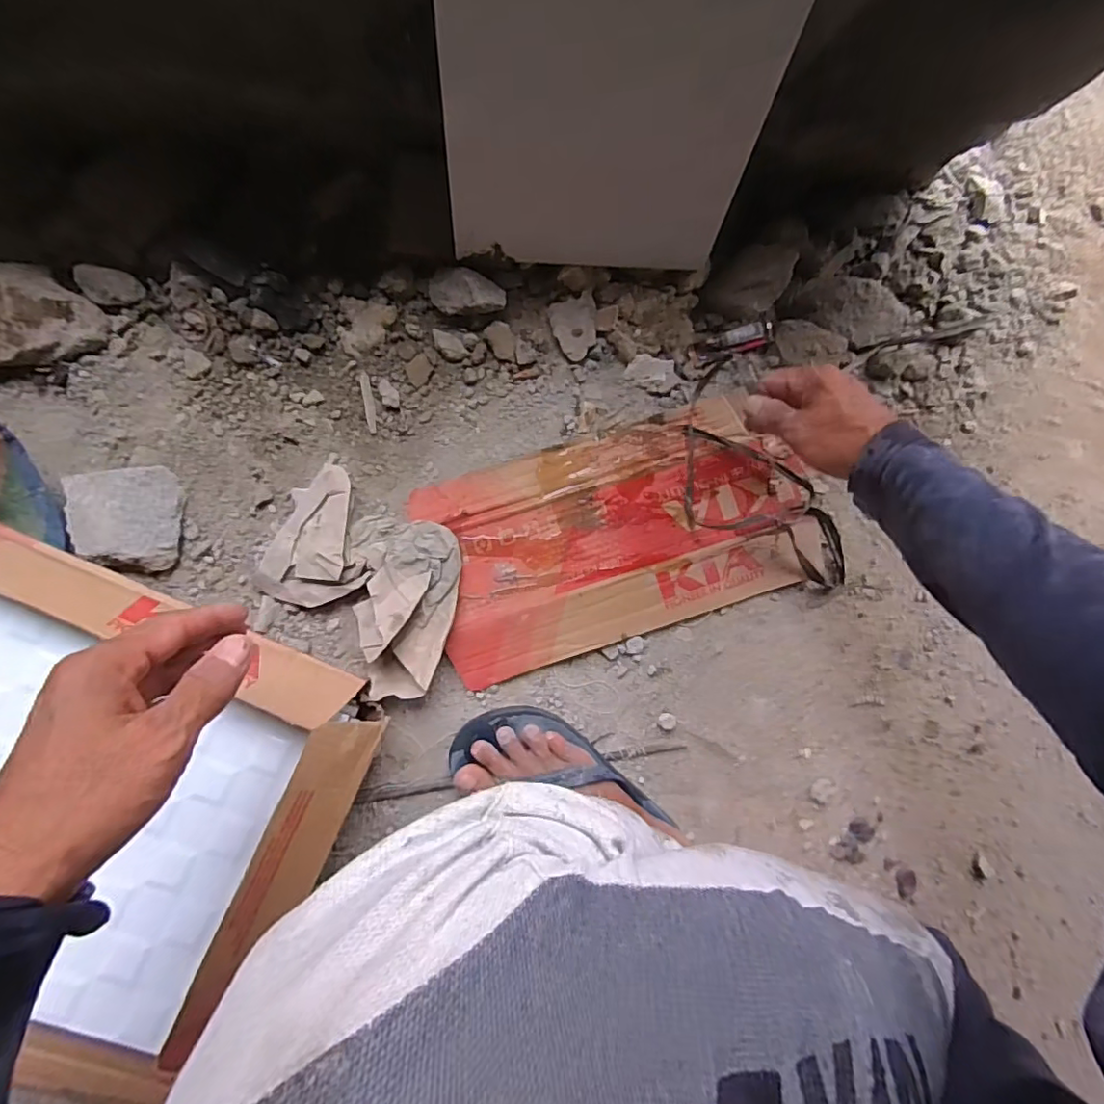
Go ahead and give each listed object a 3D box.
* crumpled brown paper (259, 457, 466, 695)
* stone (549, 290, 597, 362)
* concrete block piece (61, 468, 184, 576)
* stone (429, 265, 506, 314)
[{"bbox_3d":[-0.169,0.024,0.526,0.189,0.044,0.145,30,82,-5],"label":"crumpled brown paper"},{"bbox_3d":[0.026,-0.229,0.590,0.046,0.017,0.063,-12,87,-9],"label":"stone"},{"bbox_3d":[-0.378,-0.031,0.511,0.079,0.030,0.092,2,85,-8],"label":"concrete block piece"},{"bbox_3d":[-0.084,-0.257,0.572,0.071,0.024,0.047,-9,86,-9],"label":"stone"}]

